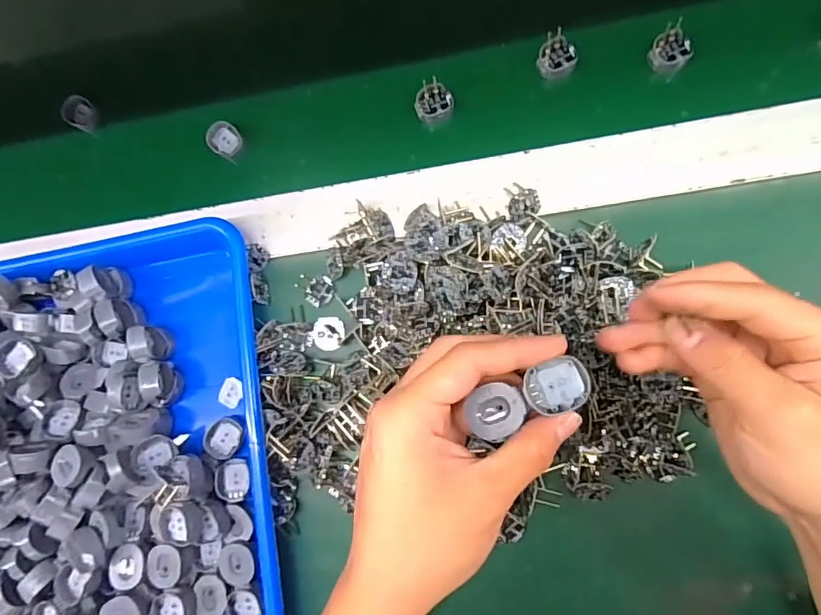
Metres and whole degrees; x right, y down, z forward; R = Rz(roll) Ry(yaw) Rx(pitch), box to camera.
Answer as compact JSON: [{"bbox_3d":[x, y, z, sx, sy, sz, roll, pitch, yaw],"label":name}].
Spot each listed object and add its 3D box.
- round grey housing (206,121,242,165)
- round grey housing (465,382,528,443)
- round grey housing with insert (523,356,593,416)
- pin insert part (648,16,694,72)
[{"bbox_3d":[-0.154,-0.139,0.421,0.028,0.004,0.028,-2,97,-14],"label":"round grey housing"},{"bbox_3d":[0.039,0.048,0.235,0.027,0.008,0.024,-40,82,2],"label":"round grey housing"},{"bbox_3d":[0.066,0.036,0.230,0.029,0.006,0.022,-16,83,5],"label":"round grey housing with insert"},{"bbox_3d":[0.187,-0.186,0.365,0.027,0.013,0.028,-1,83,9],"label":"pin insert part"}]

